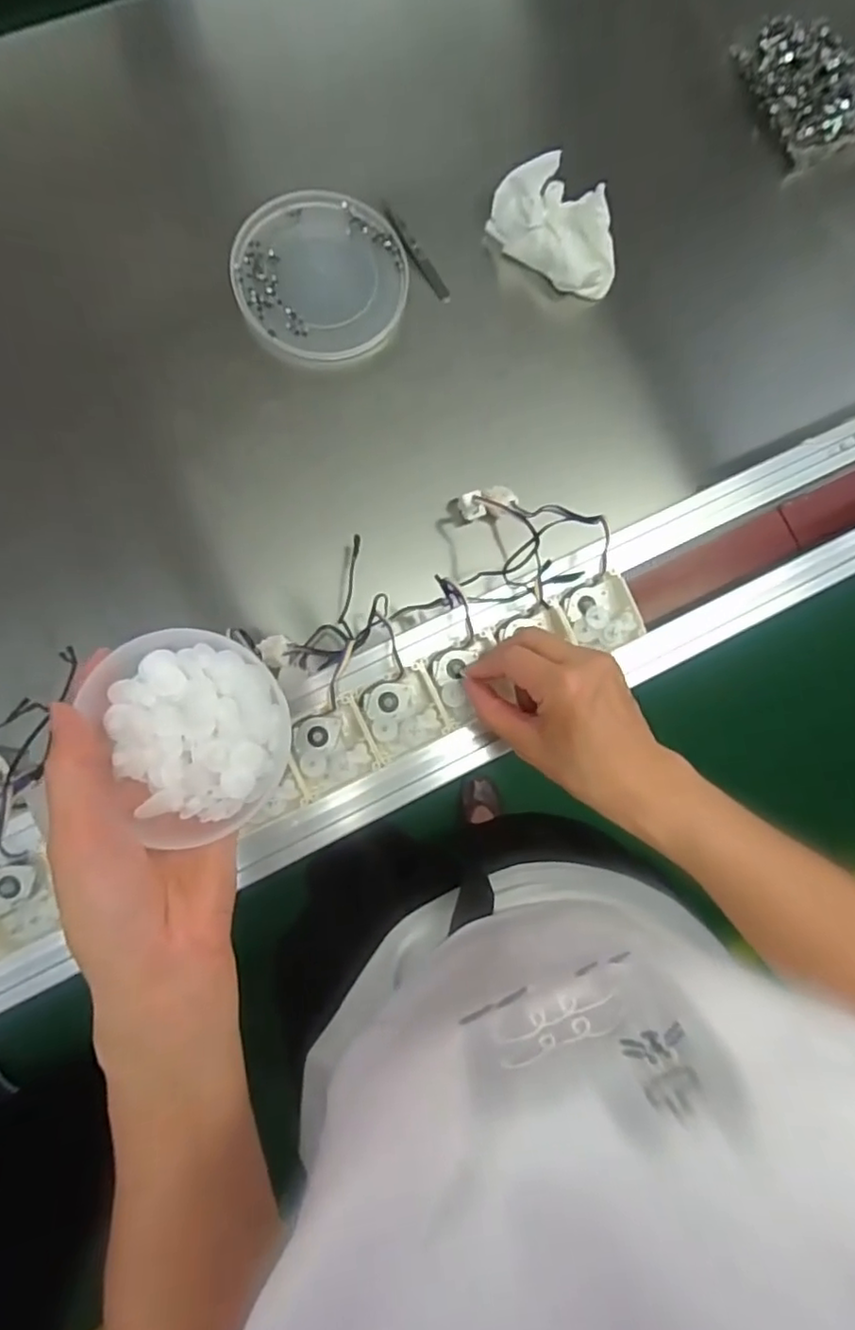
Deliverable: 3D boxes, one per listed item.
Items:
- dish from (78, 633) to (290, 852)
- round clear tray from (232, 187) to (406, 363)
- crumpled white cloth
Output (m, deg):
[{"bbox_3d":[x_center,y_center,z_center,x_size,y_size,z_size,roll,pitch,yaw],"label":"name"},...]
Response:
[{"bbox_3d":[-0.110,0.031,0.295,0.082,0.023,0.094,-7,84,-7],"label":"dish"},{"bbox_3d":[-0.102,-0.373,0.607,0.157,0.029,0.172,1,83,-6],"label":"round clear tray"},{"bbox_3d":[0.129,-0.419,0.615,0.085,0.059,0.142,-44,89,-9],"label":"crumpled white cloth"}]

